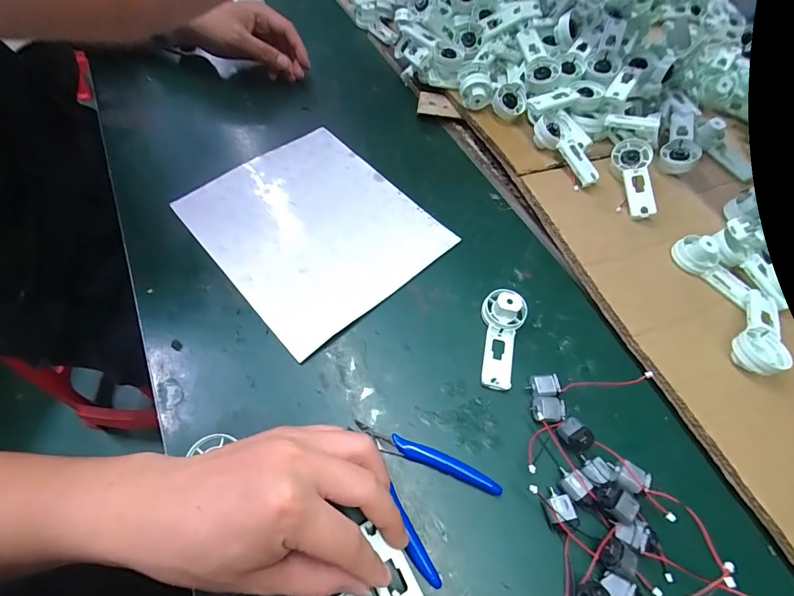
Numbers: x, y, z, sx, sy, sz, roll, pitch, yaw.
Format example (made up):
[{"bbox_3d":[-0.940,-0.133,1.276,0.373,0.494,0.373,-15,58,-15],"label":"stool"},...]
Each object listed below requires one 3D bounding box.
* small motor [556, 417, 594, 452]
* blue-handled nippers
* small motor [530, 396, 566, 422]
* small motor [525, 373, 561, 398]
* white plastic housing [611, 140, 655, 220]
[{"bbox_3d":[0.141,0.107,0.301,0.017,0.014,0.025,-32,66,-21],"label":"small motor"},{"bbox_3d":[0.011,0.135,0.291,0.113,0.016,0.077,40,64,18],"label":"blue-handled nippers"},{"bbox_3d":[0.123,0.093,0.316,0.026,0.016,0.020,2,59,-3],"label":"small motor"},{"bbox_3d":[0.125,0.076,0.326,0.026,0.015,0.019,-2,59,-6],"label":"small motor"},{"bbox_3d":[0.267,-0.134,0.427,0.033,0.030,0.091,5,59,-1],"label":"white plastic housing"}]

